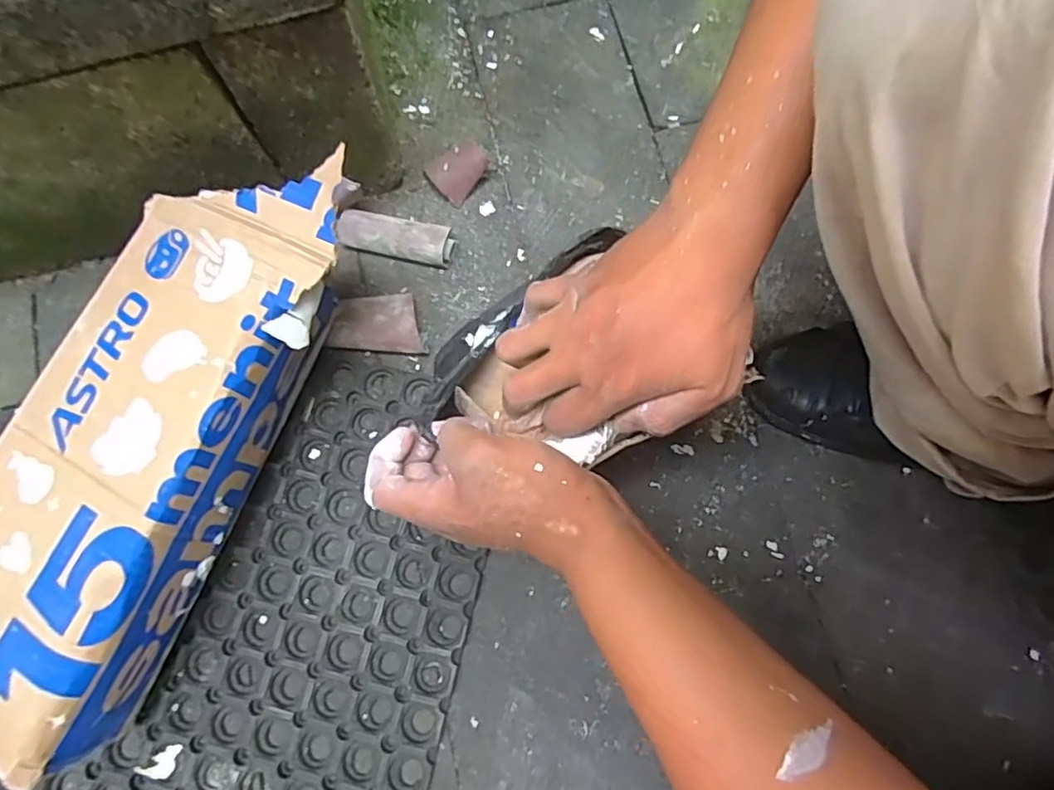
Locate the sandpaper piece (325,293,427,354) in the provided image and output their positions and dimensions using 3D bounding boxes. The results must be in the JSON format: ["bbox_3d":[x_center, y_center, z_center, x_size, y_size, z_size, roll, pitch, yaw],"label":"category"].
[{"bbox_3d":[-0.132,-0.065,0.562,0.082,0.026,0.050,3,76,2],"label":"sandpaper piece"}]

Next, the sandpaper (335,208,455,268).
[{"bbox_3d":[-0.121,-0.146,0.582,0.104,0.028,0.036,12,76,5],"label":"sandpaper"}]

